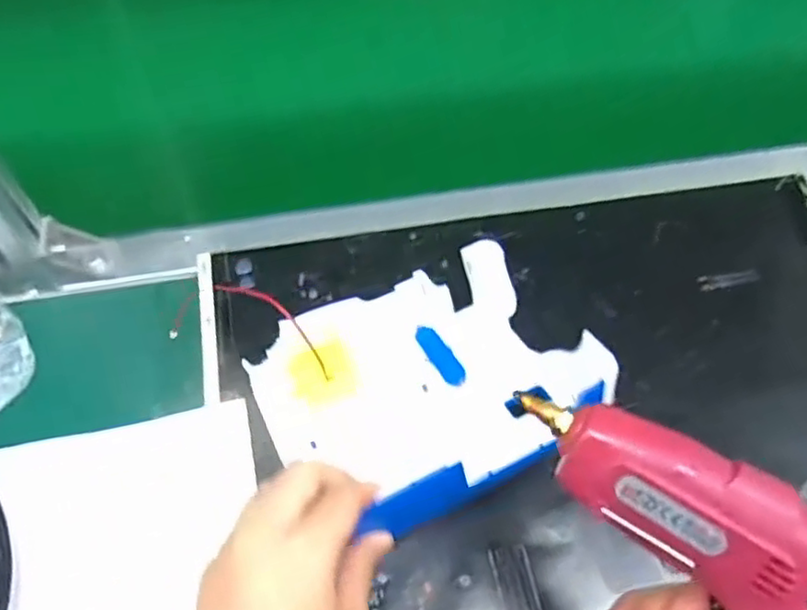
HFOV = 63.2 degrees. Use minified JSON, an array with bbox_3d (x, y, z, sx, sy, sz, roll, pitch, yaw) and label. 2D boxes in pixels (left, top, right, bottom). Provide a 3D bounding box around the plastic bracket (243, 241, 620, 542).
[{"bbox_3d":[0.017,0.047,0.406,0.195,0.022,0.140,-24,66,-14],"label":"plastic bracket"}]

